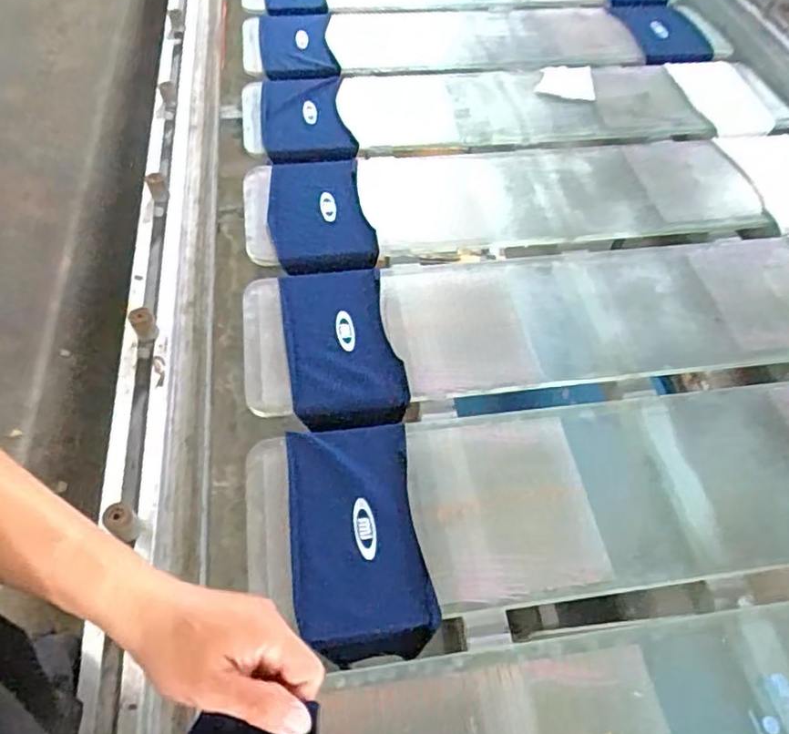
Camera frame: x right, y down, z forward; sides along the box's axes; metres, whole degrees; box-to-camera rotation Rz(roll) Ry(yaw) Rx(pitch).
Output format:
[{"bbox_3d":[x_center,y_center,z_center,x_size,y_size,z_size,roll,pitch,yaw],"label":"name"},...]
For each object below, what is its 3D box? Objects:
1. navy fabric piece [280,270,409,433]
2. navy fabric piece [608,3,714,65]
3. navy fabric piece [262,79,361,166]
[{"bbox_3d":[-0.063,-0.027,0.749,0.125,0.027,0.218,-7,53,-8],"label":"navy fabric piece"},{"bbox_3d":[0.533,-0.672,1.272,0.138,0.020,0.288,-7,51,-3],"label":"navy fabric piece"},{"bbox_3d":[-0.145,-0.397,1.043,0.138,0.044,0.243,-6,53,-8],"label":"navy fabric piece"}]

